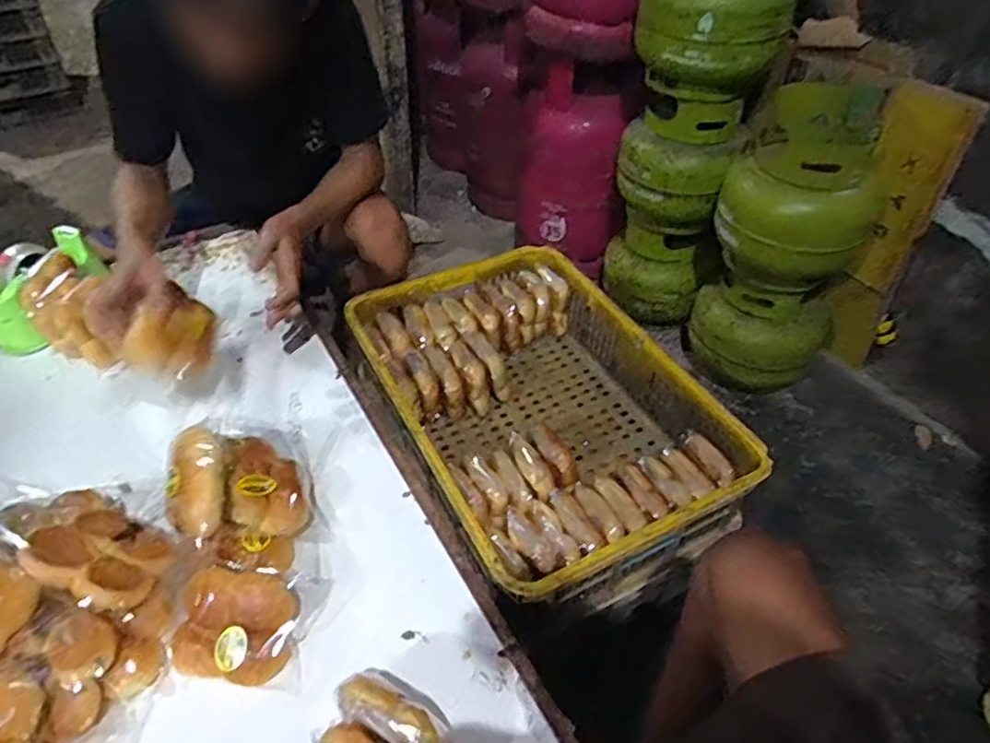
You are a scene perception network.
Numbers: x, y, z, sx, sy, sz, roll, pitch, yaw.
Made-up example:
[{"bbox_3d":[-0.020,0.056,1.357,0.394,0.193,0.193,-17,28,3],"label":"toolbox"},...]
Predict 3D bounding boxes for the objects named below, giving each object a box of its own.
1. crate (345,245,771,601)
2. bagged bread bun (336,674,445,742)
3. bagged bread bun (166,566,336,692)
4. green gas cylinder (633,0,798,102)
[{"bbox_3d":[0.063,0.055,1.014,0.427,0.144,0.604,-19,48,-21],"label":"crate"},{"bbox_3d":[-0.088,0.297,0.552,0.101,0.039,0.039,20,47,17],"label":"bagged bread bun"},{"bbox_3d":[-0.257,0.257,0.659,0.148,0.055,0.114,-1,44,-4],"label":"bagged bread bun"},{"bbox_3d":[0.370,-0.616,1.053,0.244,0.272,0.248,17,46,14],"label":"green gas cylinder"}]

